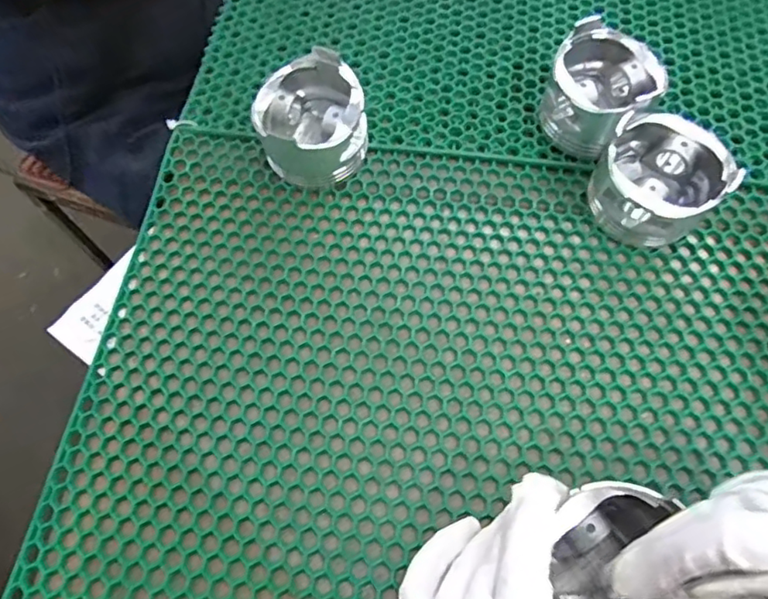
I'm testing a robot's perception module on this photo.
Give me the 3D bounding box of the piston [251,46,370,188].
[{"bbox_3d":[-0.047,-0.122,0.377,0.068,0.060,0.061,1,67,3],"label":"piston"}]

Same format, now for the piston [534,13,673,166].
[{"bbox_3d":[0.146,-0.141,0.384,0.067,0.054,0.070,-1,67,2],"label":"piston"}]

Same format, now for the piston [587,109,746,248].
[{"bbox_3d":[0.173,-0.075,0.358,0.069,0.054,0.074,-1,67,2],"label":"piston"}]

